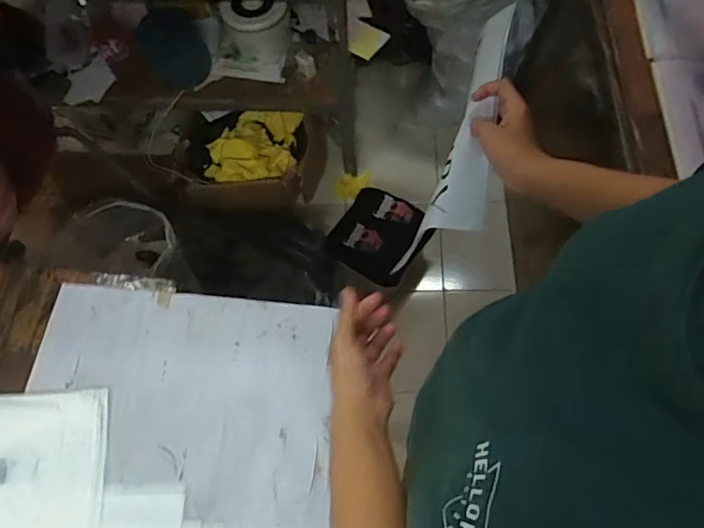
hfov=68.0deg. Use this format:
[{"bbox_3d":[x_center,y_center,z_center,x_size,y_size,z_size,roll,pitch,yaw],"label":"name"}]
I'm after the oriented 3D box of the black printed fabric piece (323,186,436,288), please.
[{"bbox_3d":[0.087,-0.076,1.494,0.239,0.104,0.250,32,74,16],"label":"black printed fabric piece"}]

